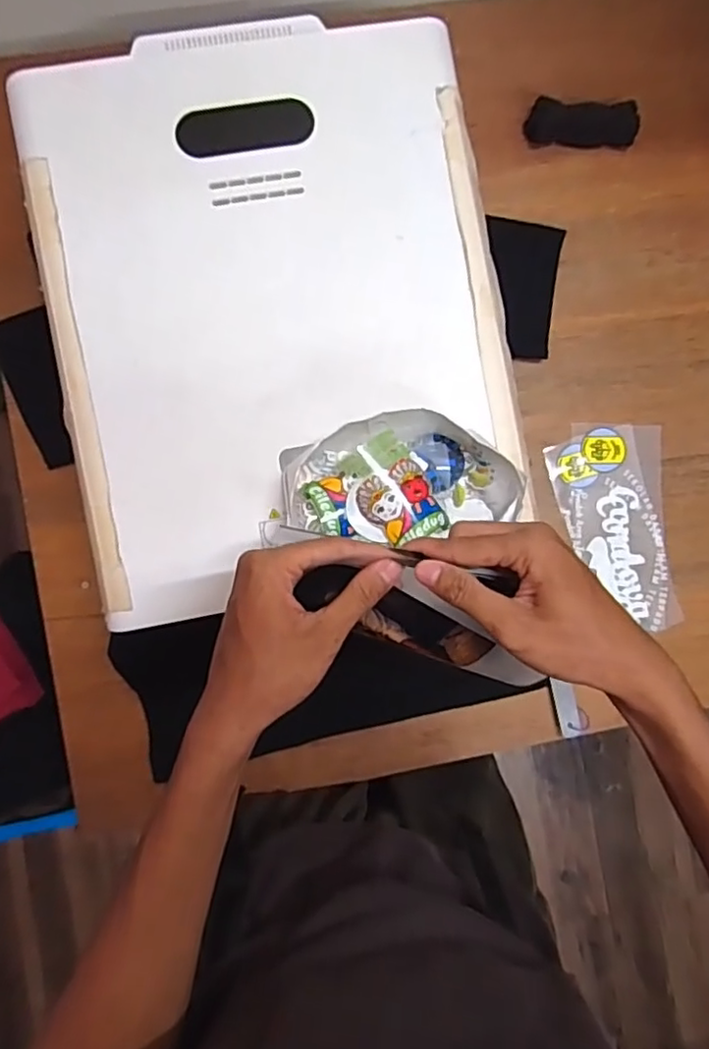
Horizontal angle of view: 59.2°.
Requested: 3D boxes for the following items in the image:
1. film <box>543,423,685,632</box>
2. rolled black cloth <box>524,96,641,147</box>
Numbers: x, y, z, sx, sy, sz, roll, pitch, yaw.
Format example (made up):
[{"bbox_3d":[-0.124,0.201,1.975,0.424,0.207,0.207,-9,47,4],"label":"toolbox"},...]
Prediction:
[{"bbox_3d":[0.310,0.003,0.743,0.131,0.007,0.243,-7,88,1],"label":"film"},{"bbox_3d":[0.271,-0.478,0.743,0.128,0.029,0.045,4,88,-4],"label":"rolled black cloth"}]

